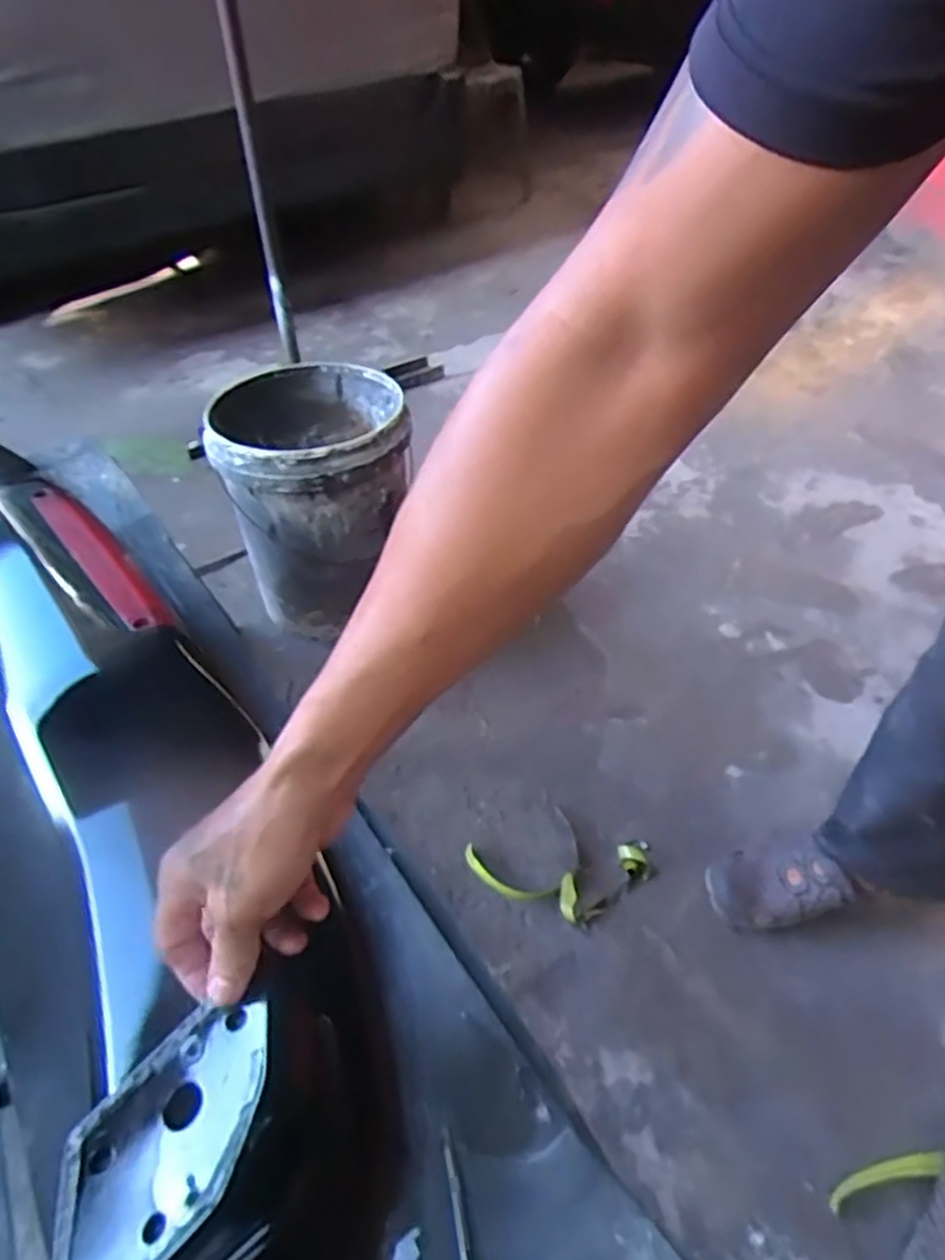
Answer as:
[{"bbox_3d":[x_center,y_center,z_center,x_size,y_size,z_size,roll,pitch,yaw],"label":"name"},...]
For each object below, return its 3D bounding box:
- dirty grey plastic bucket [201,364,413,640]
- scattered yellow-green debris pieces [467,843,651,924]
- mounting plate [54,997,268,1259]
[{"bbox_3d":[-0.256,-0.215,1.306,0.301,0.348,0.297,-8,43,-6],"label":"dirty grey plastic bucket"},{"bbox_3d":[0.109,0.314,0.972,0.232,0.029,0.105,-2,43,0],"label":"scattered yellow-green debris pieces"},{"bbox_3d":[-0.144,0.239,0.358,0.124,0.007,0.083,-39,44,-20],"label":"mounting plate"}]

